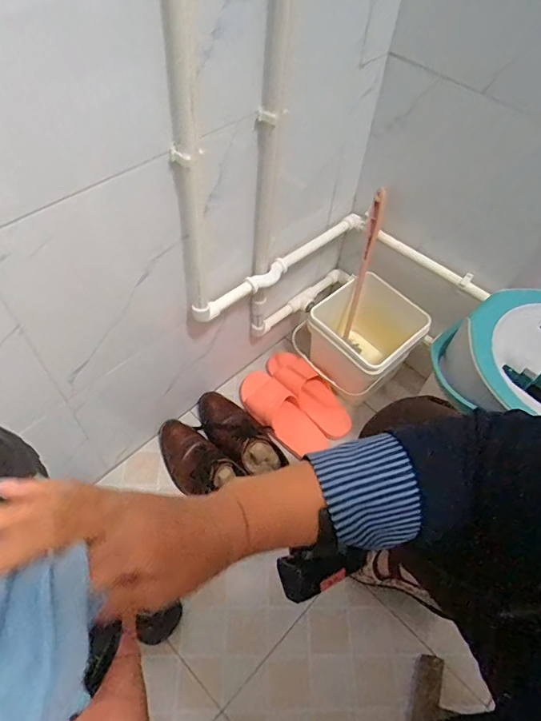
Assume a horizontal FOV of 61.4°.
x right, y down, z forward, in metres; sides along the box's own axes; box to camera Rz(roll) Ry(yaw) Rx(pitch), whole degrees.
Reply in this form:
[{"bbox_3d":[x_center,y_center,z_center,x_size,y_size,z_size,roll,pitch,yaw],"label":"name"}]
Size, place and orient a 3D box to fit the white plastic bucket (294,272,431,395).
[{"bbox_3d":[0.190,-0.037,0.976,0.200,0.191,0.187,40,61,21],"label":"white plastic bucket"}]

